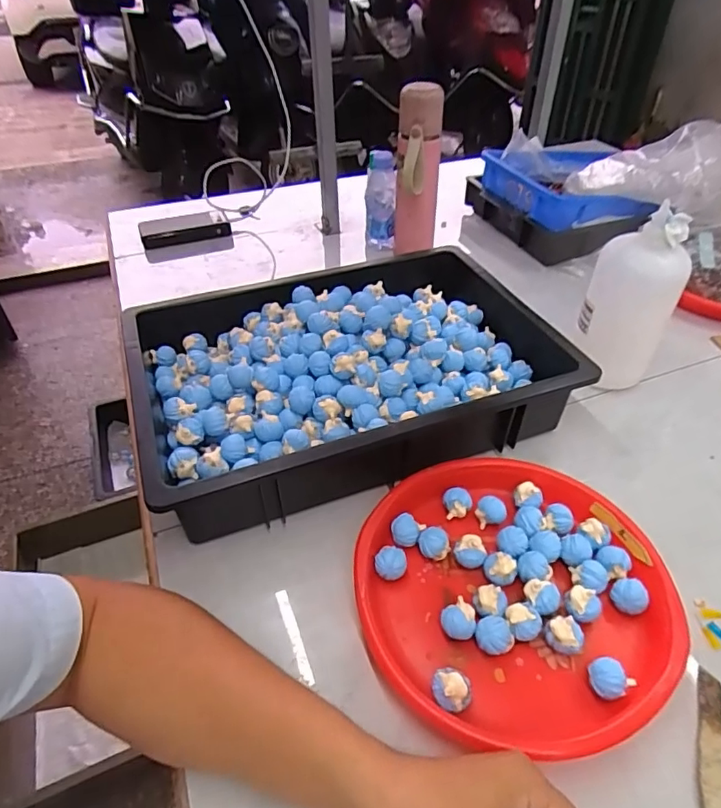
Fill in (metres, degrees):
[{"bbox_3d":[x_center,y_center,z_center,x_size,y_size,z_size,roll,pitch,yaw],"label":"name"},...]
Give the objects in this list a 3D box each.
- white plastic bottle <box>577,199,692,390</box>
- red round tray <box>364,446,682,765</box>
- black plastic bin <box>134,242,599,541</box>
[{"bbox_3d":[0.301,-0.108,0.611,0.083,0.201,0.071,-3,42,-1],"label":"white plastic bottle"},{"bbox_3d":[0.128,0.151,0.451,0.245,0.033,0.249,-1,42,1],"label":"red round tray"},{"bbox_3d":[-0.012,-0.038,0.614,0.454,0.104,0.305,-16,44,-15],"label":"black plastic bin"}]

